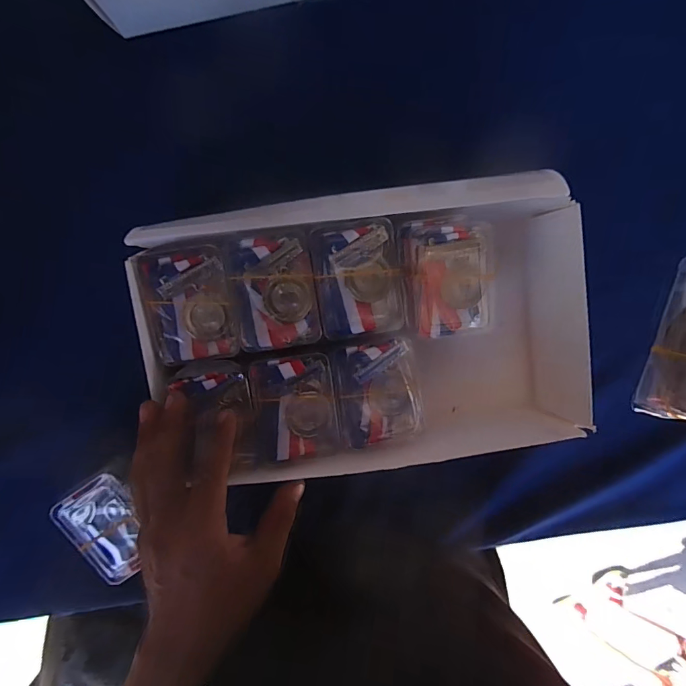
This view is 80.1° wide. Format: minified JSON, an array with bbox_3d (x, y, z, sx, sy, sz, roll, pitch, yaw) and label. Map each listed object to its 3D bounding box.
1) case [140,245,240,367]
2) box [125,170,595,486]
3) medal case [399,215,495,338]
[{"bbox_3d":[-0.104,-0.025,0.279,0.055,0.012,0.077,-8,97,0],"label":"case"},{"bbox_3d":[0.025,-0.009,0.309,0.322,0.068,0.193,-10,98,-3],"label":"box"},{"bbox_3d":[0.075,-0.047,0.287,0.063,0.014,0.081,-6,97,-1],"label":"medal case"}]

